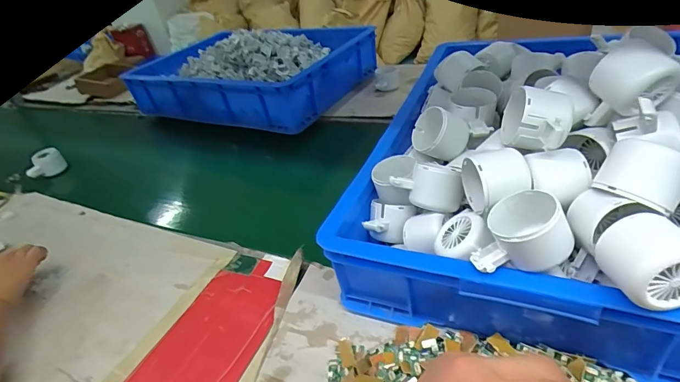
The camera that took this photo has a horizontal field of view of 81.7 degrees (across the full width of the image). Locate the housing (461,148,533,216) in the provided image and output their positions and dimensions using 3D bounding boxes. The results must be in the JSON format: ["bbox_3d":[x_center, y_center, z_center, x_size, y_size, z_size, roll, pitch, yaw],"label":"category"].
[{"bbox_3d":[0.150,-0.007,0.376,0.051,0.057,0.062,-10,36,3],"label":"housing"}]

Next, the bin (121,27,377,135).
[{"bbox_3d":[-0.226,-0.336,1.062,0.570,0.142,0.458,8,41,25],"label":"bin"}]

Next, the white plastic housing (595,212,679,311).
[{"bbox_3d":[0.224,0.050,0.287,0.055,0.042,0.060,-18,37,-8],"label":"white plastic housing"}]

